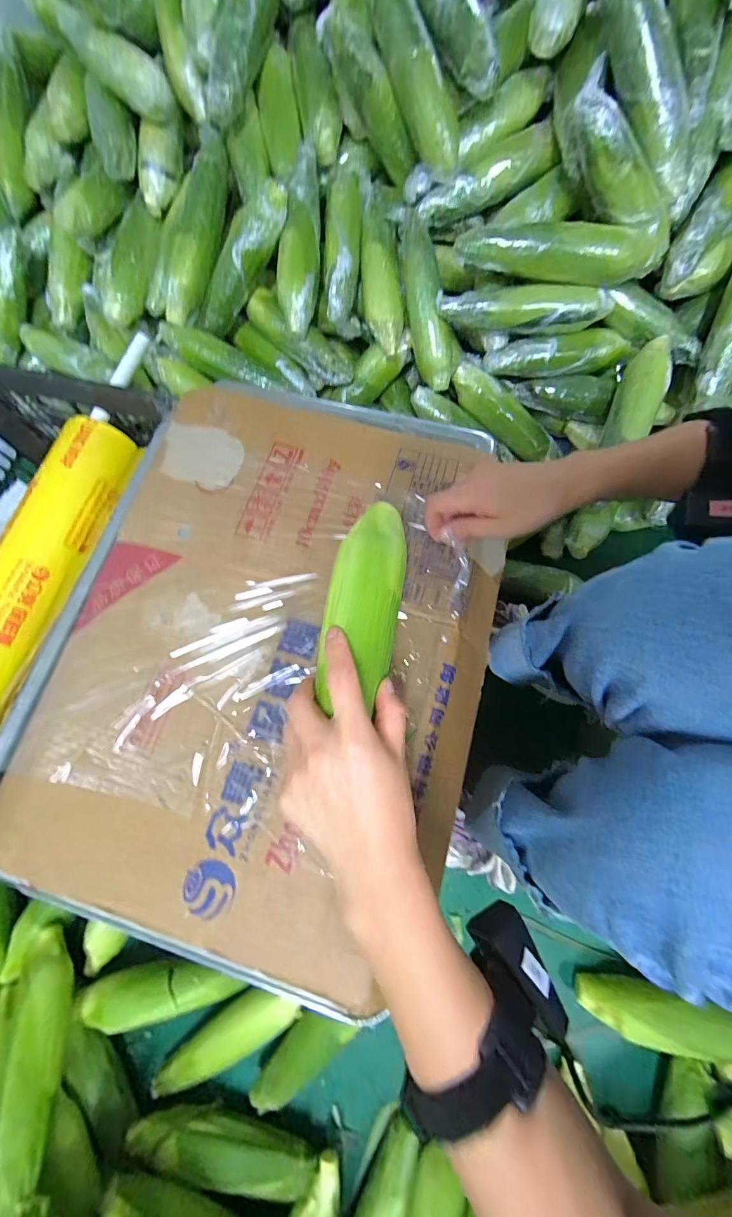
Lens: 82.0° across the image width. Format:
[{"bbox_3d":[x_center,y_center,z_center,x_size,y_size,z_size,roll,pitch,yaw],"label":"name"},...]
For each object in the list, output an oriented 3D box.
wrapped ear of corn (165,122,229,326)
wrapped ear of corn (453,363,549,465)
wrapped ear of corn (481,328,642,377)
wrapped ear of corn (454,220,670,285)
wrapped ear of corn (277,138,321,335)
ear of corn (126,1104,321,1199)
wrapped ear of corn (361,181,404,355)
[{"bbox_3d":[-0.235,-0.517,0.575,0.055,0.051,0.234,24,105,7],"label":"wrapped ear of corn"},{"bbox_3d":[0.204,-0.293,0.632,0.178,0.040,0.043,35,76,-15],"label":"wrapped ear of corn"},{"bbox_3d":[0.270,-0.358,0.590,0.206,0.042,0.040,-6,72,1],"label":"wrapped ear of corn"},{"bbox_3d":[0.239,-0.439,0.522,0.253,0.056,0.050,3,72,4],"label":"wrapped ear of corn"},{"bbox_3d":[-0.087,-0.487,0.558,0.054,0.057,0.217,8,106,3],"label":"wrapped ear of corn"},{"bbox_3d":[-0.160,0.604,0.466,0.210,0.042,0.047,9,73,6],"label":"ear of corn"},{"bbox_3d":[0.023,-0.474,0.582,0.056,0.046,0.230,-3,93,0],"label":"wrapped ear of corn"}]

